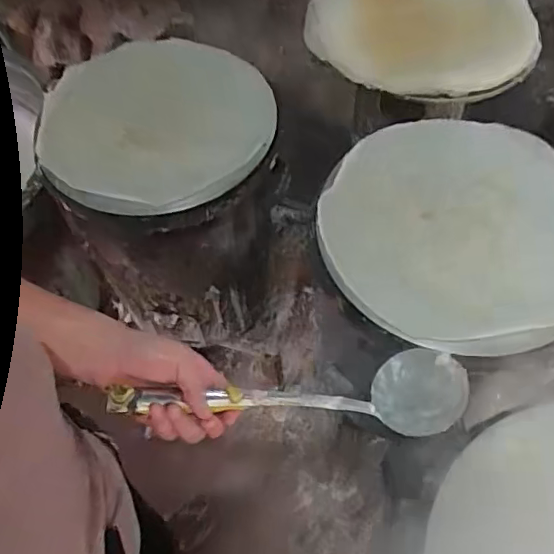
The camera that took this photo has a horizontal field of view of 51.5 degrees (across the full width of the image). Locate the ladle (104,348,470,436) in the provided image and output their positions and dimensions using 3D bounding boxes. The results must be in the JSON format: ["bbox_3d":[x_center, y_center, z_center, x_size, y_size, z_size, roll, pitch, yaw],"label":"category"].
[{"bbox_3d":[0.025,0.109,0.536,0.355,0.076,0.085,7,55,-28],"label":"ladle"}]

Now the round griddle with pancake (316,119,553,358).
[{"bbox_3d":[0.245,-0.076,0.793,0.353,0.054,0.368,-1,60,1],"label":"round griddle with pancake"}]

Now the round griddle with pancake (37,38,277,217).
[{"bbox_3d":[-0.196,-0.257,0.956,0.379,0.055,0.349,-1,60,1],"label":"round griddle with pancake"}]

